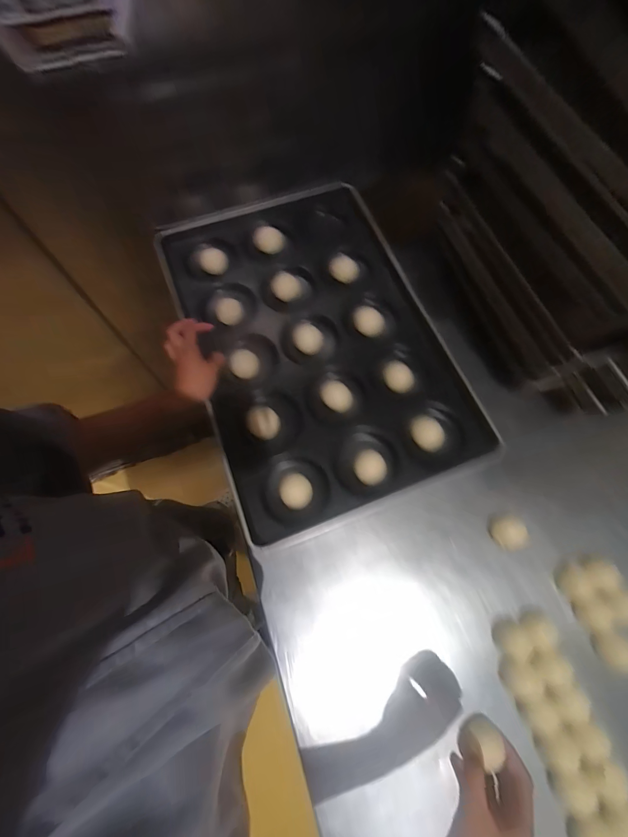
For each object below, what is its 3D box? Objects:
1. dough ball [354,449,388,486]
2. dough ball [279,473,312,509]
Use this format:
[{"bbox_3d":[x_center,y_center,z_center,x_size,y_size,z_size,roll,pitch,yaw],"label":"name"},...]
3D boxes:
[{"bbox_3d":[0.083,0.074,0.511,0.048,0.033,0.046,0,69,-1],"label":"dough ball"},{"bbox_3d":[-0.025,0.107,0.502,0.045,0.030,0.048,0,69,-1],"label":"dough ball"}]

